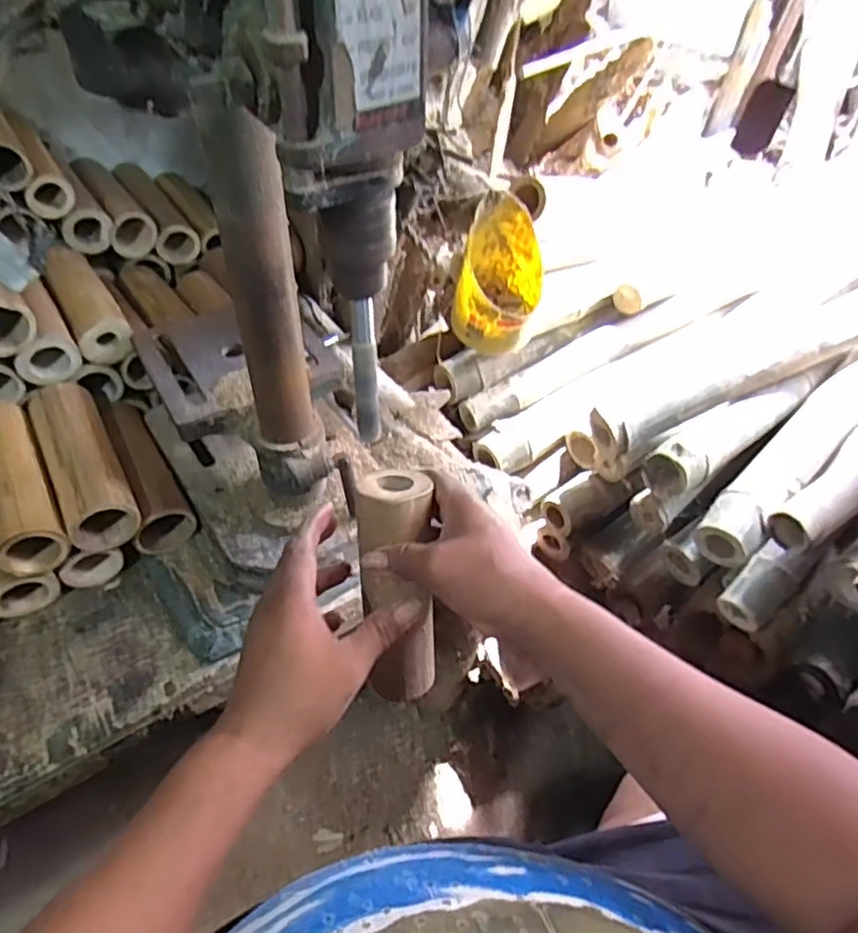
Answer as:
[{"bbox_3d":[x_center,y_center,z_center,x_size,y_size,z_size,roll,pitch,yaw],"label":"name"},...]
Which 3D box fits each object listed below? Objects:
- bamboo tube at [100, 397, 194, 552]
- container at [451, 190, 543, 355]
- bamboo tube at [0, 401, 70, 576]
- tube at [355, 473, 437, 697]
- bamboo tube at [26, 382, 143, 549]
[{"bbox_3d":[-0.286,-0.002,0.662,0.051,0.056,0.181,-20,54,-21],"label":"bamboo tube"},{"bbox_3d":[0.075,-0.201,0.709,0.085,0.141,0.097,15,50,7],"label":"container"},{"bbox_3d":[-0.374,0.012,0.593,0.057,0.051,0.181,-23,55,-23],"label":"bamboo tube"},{"bbox_3d":[-0.017,0.094,0.493,0.054,0.180,0.043,-9,19,-13],"label":"tube"},{"bbox_3d":[-0.325,-0.008,0.618,0.060,0.053,0.180,-22,55,-22],"label":"bamboo tube"}]

